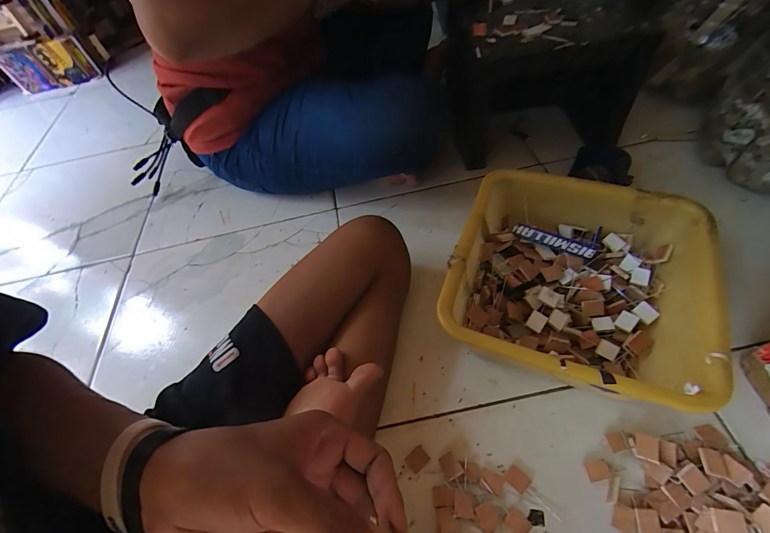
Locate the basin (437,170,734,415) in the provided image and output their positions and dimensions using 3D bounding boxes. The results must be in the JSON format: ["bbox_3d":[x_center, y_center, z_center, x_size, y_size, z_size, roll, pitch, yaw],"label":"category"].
[{"bbox_3d":[0.218,0.012,0.433,0.258,0.102,0.261,17,63,13],"label":"basin"}]

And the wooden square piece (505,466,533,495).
[{"bbox_3d":[0.146,0.234,0.394,0.024,0.004,0.020,32,65,27],"label":"wooden square piece"}]

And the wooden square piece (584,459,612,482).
[{"bbox_3d":[0.230,0.220,0.386,0.022,0.006,0.019,-12,54,0],"label":"wooden square piece"}]

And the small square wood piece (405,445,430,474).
[{"bbox_3d":[0.038,0.222,0.414,0.025,0.004,0.020,-37,58,-17],"label":"small square wood piece"}]

